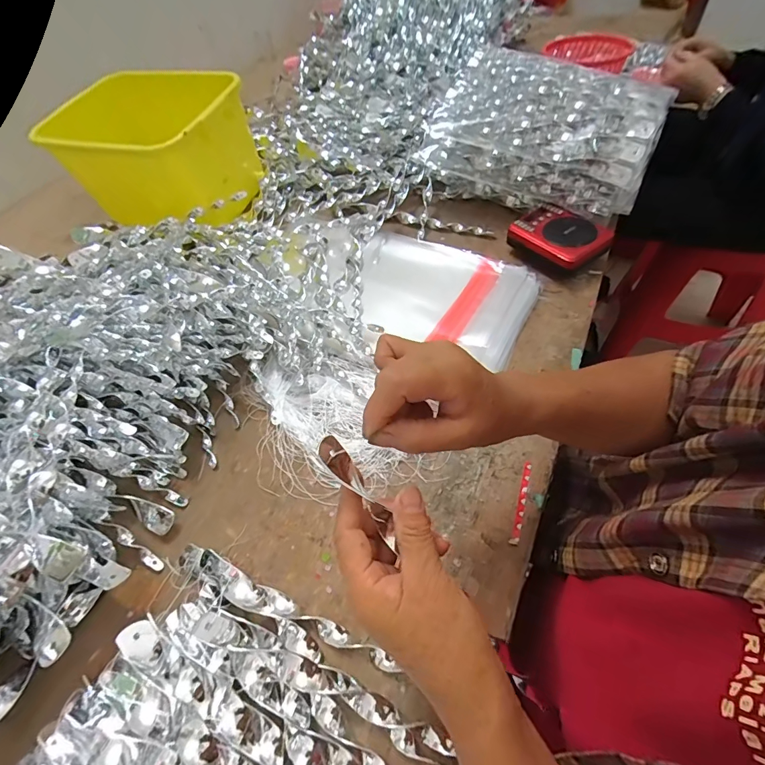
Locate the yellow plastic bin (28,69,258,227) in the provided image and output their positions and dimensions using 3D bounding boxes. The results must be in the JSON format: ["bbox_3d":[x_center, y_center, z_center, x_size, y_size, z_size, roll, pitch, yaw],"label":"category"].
[{"bbox_3d":[-0.383,-0.404,0.718,0.267,0.179,0.202,9,56,13],"label":"yellow plastic bin"}]

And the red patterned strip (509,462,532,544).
[{"bbox_3d":[0.137,0.116,0.393,0.008,0.004,0.085,15,57,17],"label":"red patterned strip"}]

